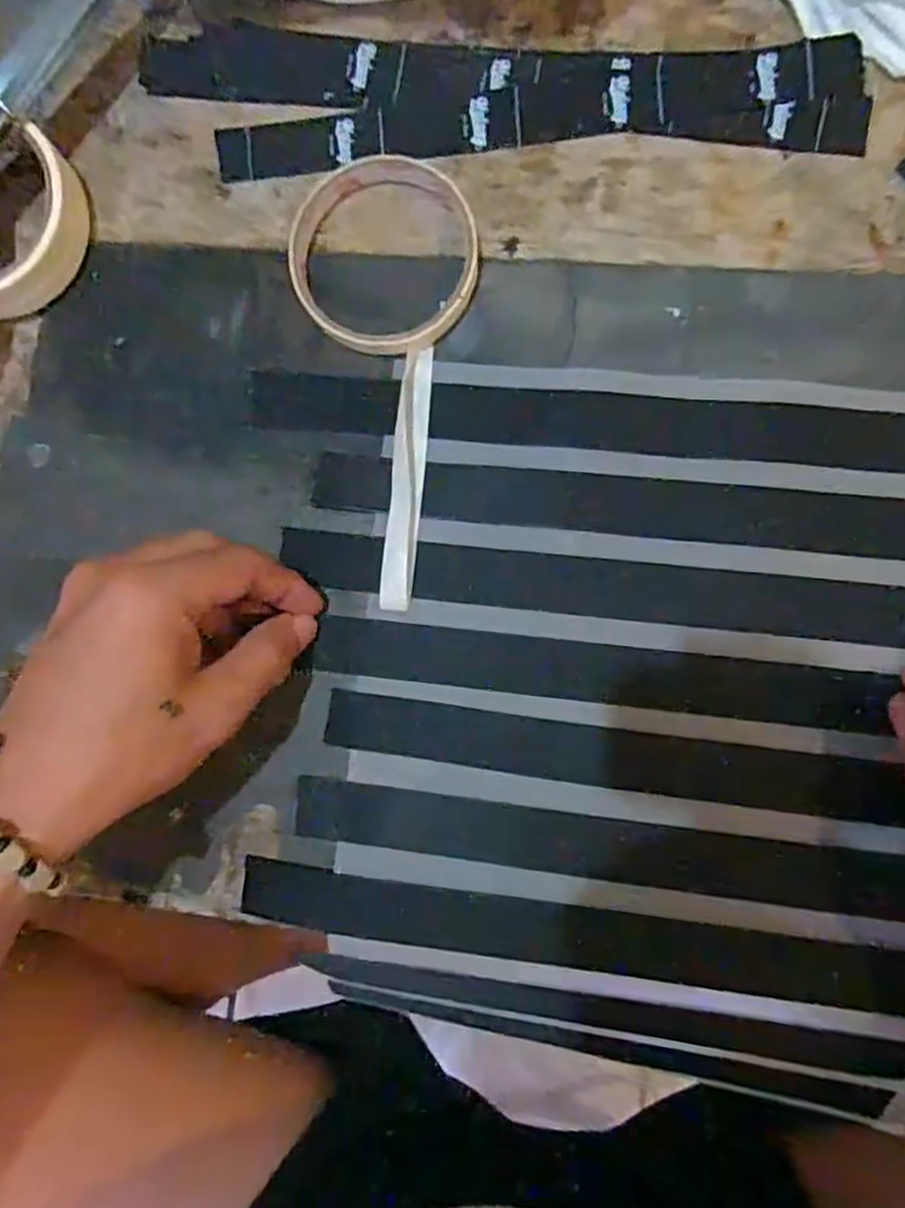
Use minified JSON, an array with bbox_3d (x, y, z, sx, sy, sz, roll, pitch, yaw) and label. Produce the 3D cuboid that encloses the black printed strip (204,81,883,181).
[{"bbox_3d":[0.034,-0.215,0.329,0.283,0.006,0.036,1,88,7],"label":"black printed strip"}]

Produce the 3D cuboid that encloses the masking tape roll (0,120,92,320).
[{"bbox_3d":[-0.215,-0.181,0.335,0.088,0.030,0.085,0,88,7],"label":"masking tape roll"}]

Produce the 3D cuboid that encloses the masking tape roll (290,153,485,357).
[{"bbox_3d":[-0.030,-0.156,0.328,0.085,0.011,0.083,0,88,7],"label":"masking tape roll"}]

